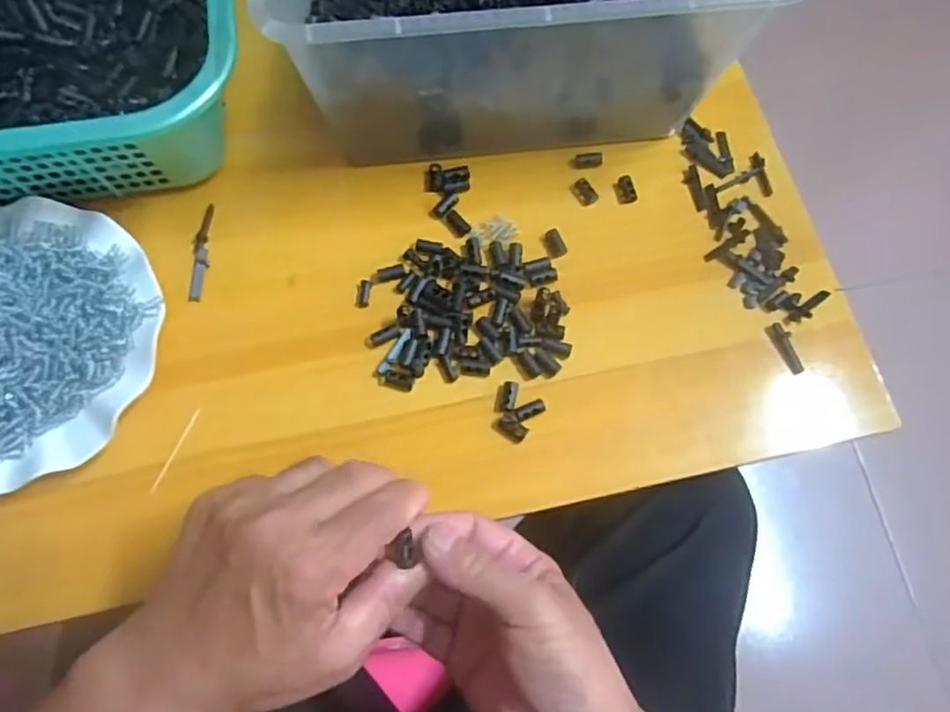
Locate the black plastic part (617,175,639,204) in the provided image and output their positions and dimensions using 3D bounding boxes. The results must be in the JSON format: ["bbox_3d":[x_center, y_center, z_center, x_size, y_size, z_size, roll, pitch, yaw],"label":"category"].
[{"bbox_3d":[0.107,-0.118,0.474,0.014,0.005,0.021,-9,70,-6],"label":"black plastic part"}]

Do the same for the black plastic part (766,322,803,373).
[{"bbox_3d":[0.201,-0.005,0.429,0.011,0.008,0.036,-24,72,-11],"label":"black plastic part"}]

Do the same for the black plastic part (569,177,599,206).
[{"bbox_3d":[0.077,-0.115,0.470,0.015,0.004,0.020,-35,74,-14],"label":"black plastic part"}]

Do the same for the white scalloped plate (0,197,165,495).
[{"bbox_3d":[-0.284,-0.009,0.406,0.176,0.024,0.177,1,70,-2],"label":"white scalloped plate"}]

